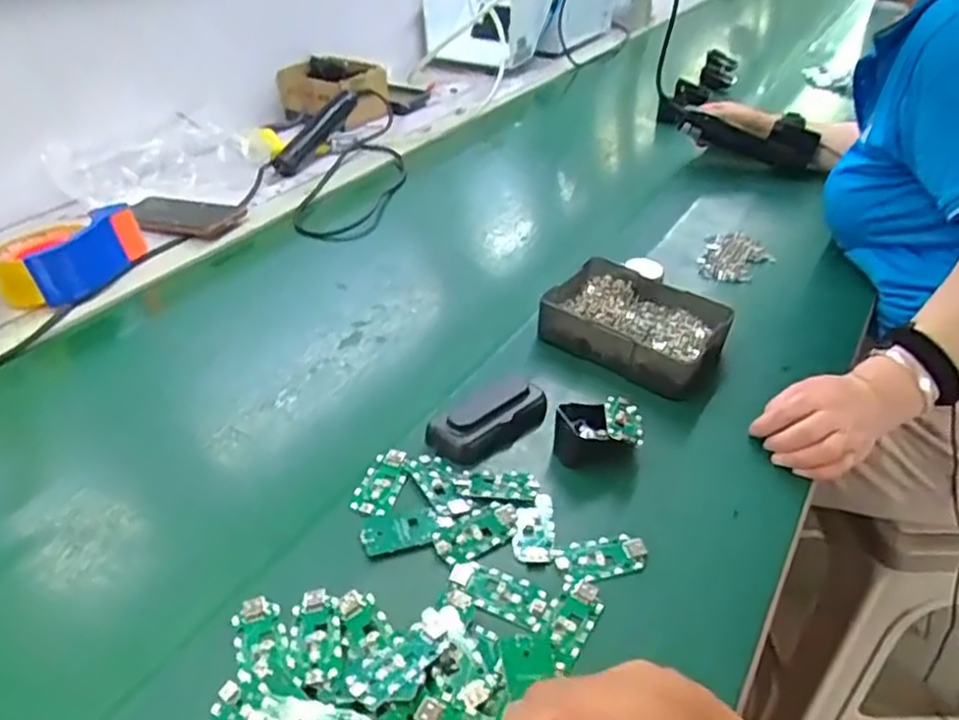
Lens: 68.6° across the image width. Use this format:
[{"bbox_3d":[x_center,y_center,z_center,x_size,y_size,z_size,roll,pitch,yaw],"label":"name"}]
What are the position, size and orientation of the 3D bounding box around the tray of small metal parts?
[{"bbox_3d":[0.149,-0.036,0.691,0.178,0.046,0.125,25,43,29],"label":"tray of small metal parts"}]

